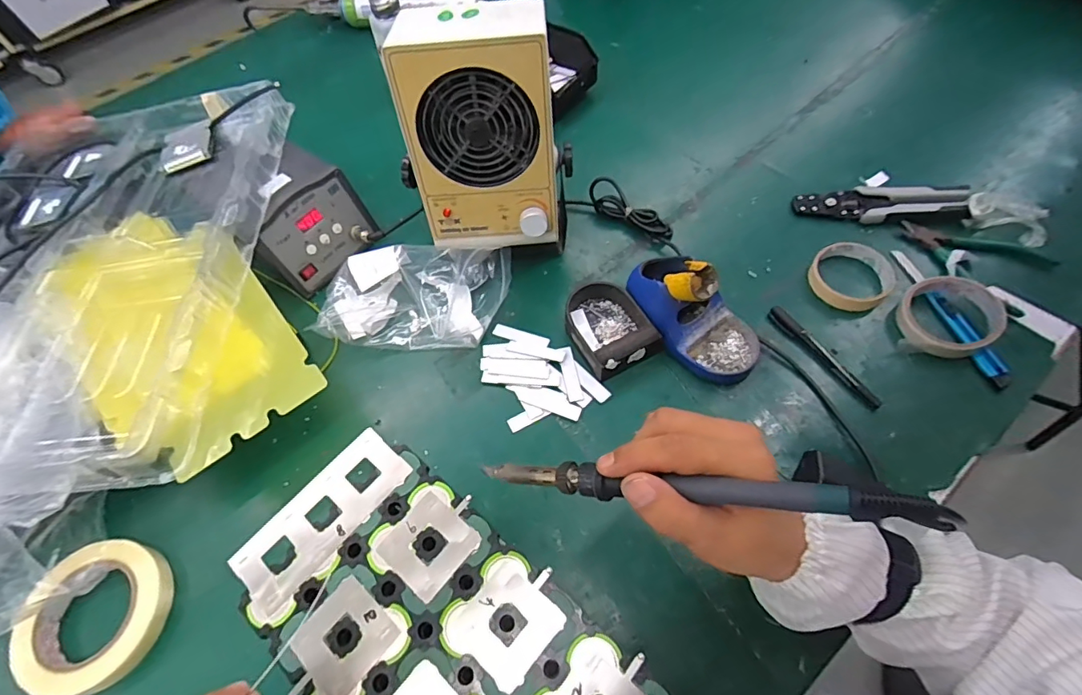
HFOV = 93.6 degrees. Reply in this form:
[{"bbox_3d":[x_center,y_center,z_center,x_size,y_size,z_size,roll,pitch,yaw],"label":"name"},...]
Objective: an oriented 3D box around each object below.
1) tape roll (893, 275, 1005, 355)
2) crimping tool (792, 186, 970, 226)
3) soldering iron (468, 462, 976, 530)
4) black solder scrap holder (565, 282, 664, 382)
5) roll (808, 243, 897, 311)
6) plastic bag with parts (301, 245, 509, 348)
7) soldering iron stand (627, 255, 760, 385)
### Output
[{"bbox_3d":[0.425,-0.035,0.527,0.095,0.032,0.088,-2,61,3],"label":"tape roll"},{"bbox_3d":[0.413,-0.173,0.616,0.194,0.027,0.052,0,61,4],"label":"crimping tool"},{"bbox_3d":[0.072,0.075,0.273,0.238,0.013,0.016,-3,59,29],"label":"soldering iron"},{"bbox_3d":[0.071,-0.025,0.550,0.076,0.032,0.105,-29,63,-11],"label":"black solder scrap holder"},{"bbox_3d":[0.348,-0.081,0.568,0.086,0.022,0.077,25,66,17],"label":"roll"},{"bbox_3d":[-0.142,-0.066,0.572,0.211,0.054,0.125,0,61,4],"label":"plastic bag with parts"},{"bbox_3d":[0.159,-0.039,0.521,0.079,0.083,0.155,-40,66,-17],"label":"soldering iron stand"}]

